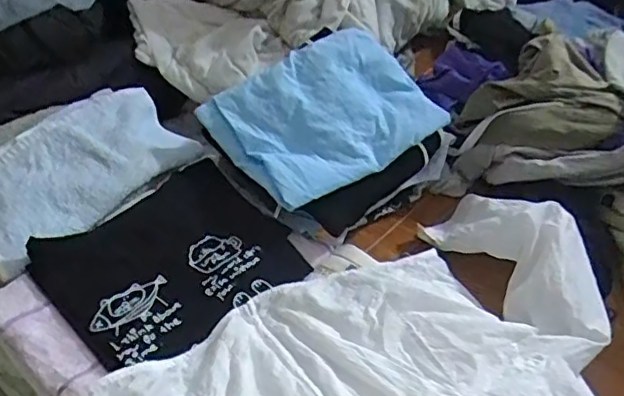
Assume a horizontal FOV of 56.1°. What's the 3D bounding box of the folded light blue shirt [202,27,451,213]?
[{"bbox_3d":[0.016,-0.115,0.756,0.252,0.077,0.214,-30,51,-26],"label":"folded light blue shirt"}]

